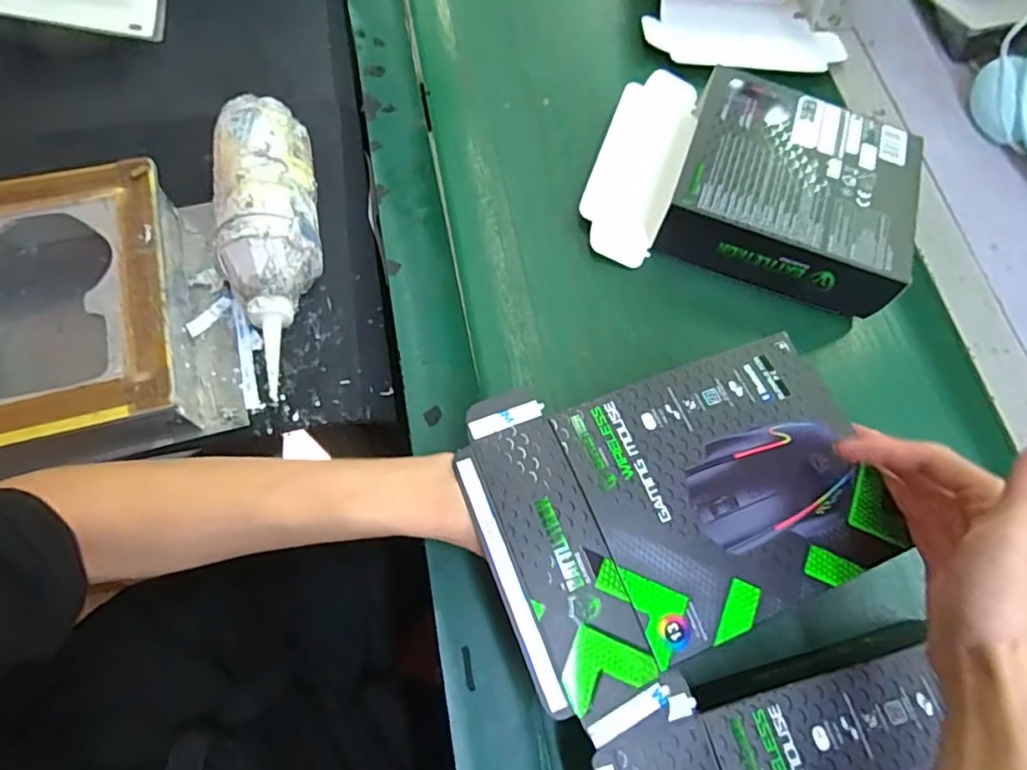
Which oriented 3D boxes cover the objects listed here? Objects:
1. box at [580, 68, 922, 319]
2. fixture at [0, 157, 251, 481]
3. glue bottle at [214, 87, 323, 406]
[{"bbox_3d":[0.196,-0.174,0.479,0.244,0.054,0.186,19,70,3],"label":"box"},{"bbox_3d":[-0.328,-0.046,0.403,0.229,0.080,0.199,-14,72,-9],"label":"fixture"},{"bbox_3d":[-0.182,-0.111,0.438,0.066,0.067,0.209,-9,71,-7],"label":"glue bottle"}]

